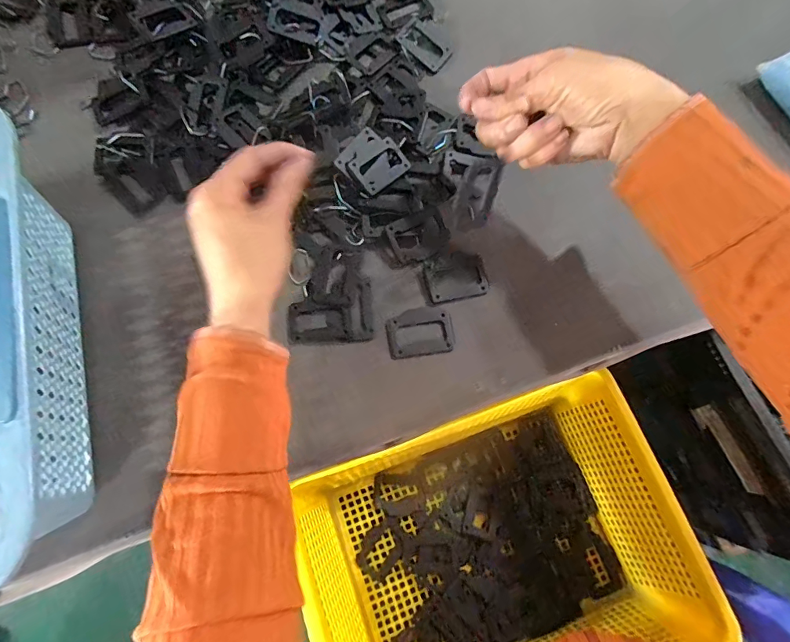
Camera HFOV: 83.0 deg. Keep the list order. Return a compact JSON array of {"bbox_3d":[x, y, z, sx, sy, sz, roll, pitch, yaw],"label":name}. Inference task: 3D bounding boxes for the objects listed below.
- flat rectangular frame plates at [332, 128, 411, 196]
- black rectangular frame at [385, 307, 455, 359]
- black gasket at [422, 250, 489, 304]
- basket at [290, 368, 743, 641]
[{"bbox_3d":[-0.019,-0.133,0.371,0.052,0.006,0.047,-44,93,-20],"label":"flat rectangular frame plates"},{"bbox_3d":[0.020,0.008,0.361,0.053,0.004,0.039,-8,76,-3],"label":"black rectangular frame"},{"bbox_3d":[0.050,-0.037,0.369,0.050,0.009,0.038,-12,76,-4],"label":"black gasket"},{"bbox_3d":[0.091,0.197,0.390,0.284,0.104,0.226,-15,77,-4],"label":"basket"}]

